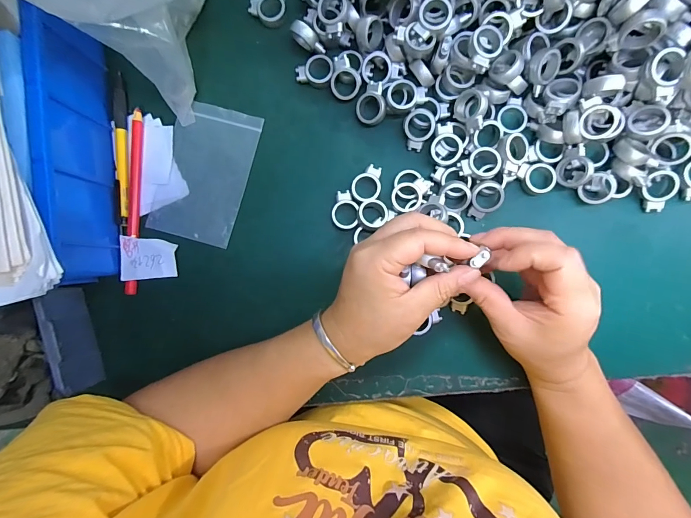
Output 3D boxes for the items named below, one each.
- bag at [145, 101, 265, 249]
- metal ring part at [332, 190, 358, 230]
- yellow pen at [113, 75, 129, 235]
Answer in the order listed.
[{"bbox_3d":[-0.128,-0.078,0.313,0.075,0.006,0.122,16,88,4],"label":"bag"},{"bbox_3d":[0.000,-0.043,0.300,0.023,0.006,0.034,2,90,4],"label":"metal ring part"},{"bbox_3d":[-0.203,-0.096,0.311,0.011,0.009,0.143,-3,89,4],"label":"yellow pen"}]

